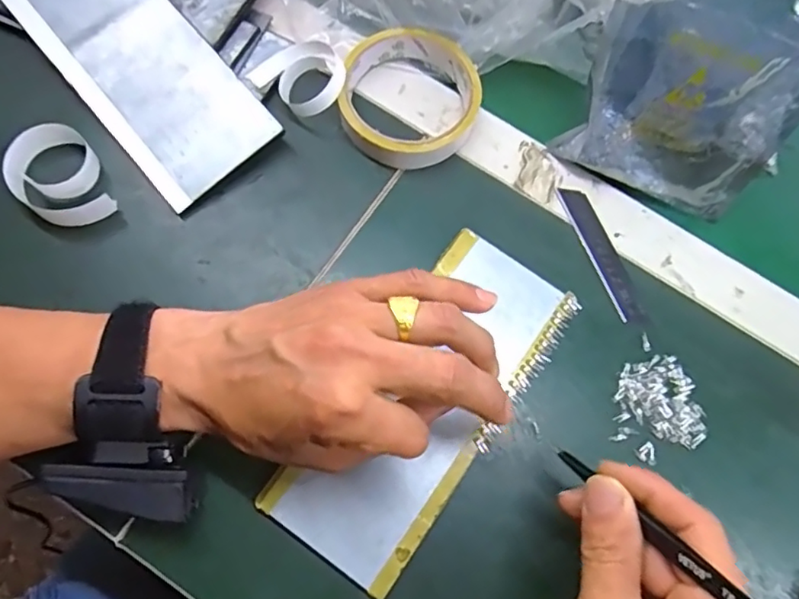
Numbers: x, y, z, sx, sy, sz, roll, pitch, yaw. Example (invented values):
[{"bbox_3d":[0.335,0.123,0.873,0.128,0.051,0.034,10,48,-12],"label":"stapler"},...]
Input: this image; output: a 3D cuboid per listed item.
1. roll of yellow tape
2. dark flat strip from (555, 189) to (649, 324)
[{"bbox_3d":[0.007,-0.131,0.371,0.087,0.031,0.087,1,72,-2],"label":"roll of yellow tape"},{"bbox_3d":[0.129,-0.029,0.361,0.017,0.004,0.095,-21,74,-9],"label":"dark flat strip"}]

